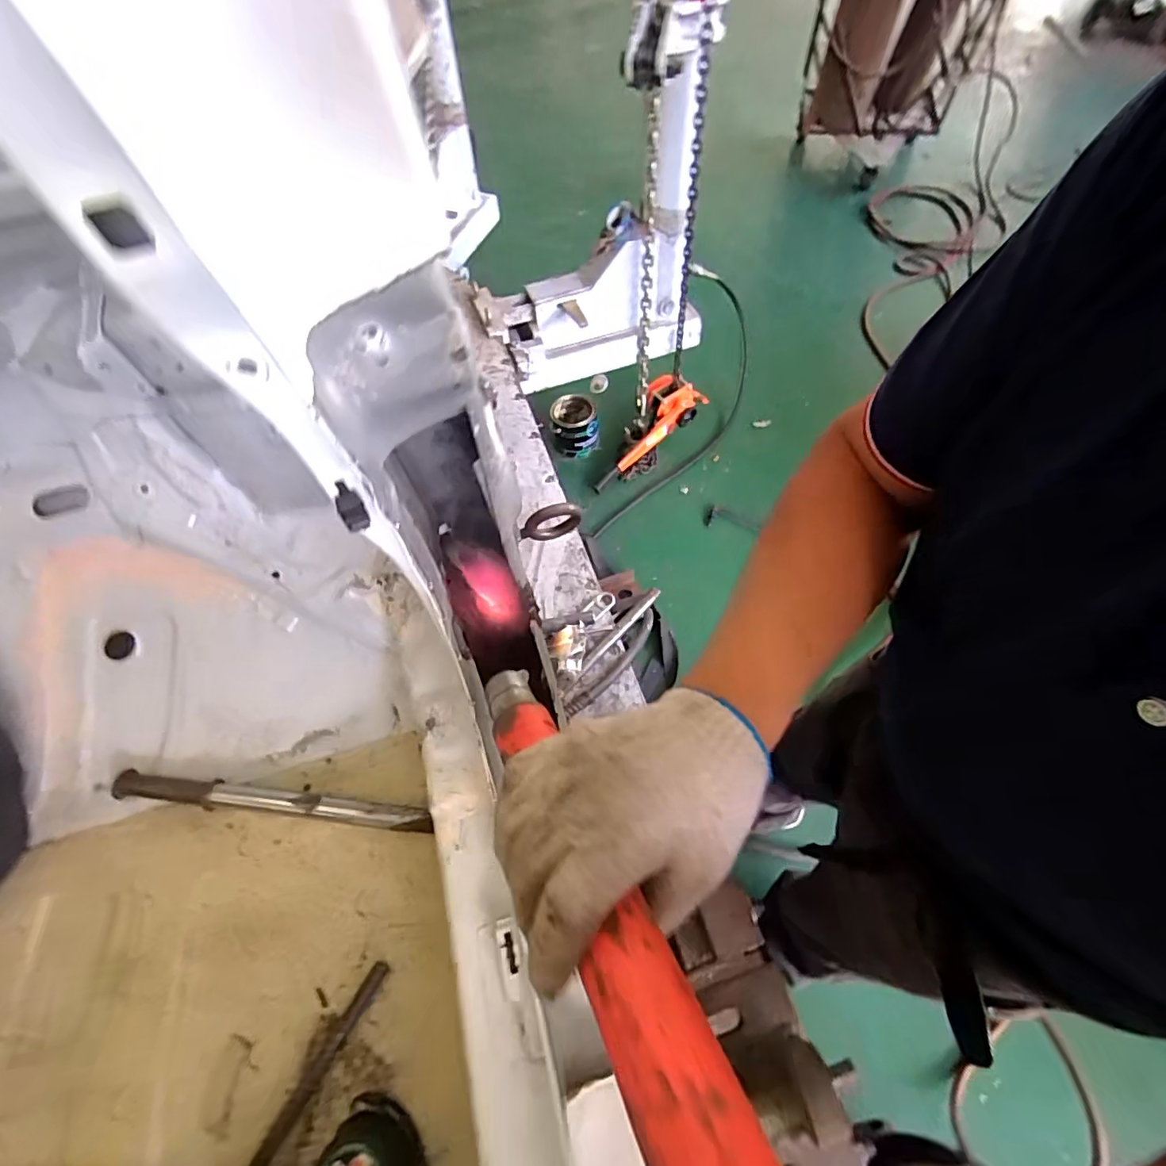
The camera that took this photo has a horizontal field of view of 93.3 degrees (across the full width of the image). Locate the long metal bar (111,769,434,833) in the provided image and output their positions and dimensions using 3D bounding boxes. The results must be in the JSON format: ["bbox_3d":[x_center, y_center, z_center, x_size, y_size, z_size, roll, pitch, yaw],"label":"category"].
[{"bbox_3d":[-0.298,0.211,0.528,0.323,0.026,0.022,4,58,7],"label":"long metal bar"}]

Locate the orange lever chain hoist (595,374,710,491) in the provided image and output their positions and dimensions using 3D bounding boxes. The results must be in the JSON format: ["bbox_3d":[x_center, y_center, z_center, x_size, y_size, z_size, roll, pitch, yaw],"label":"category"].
[{"bbox_3d":[0.222,-0.508,1.888,0.149,0.160,0.497,42,95,26],"label":"orange lever chain hoist"}]

